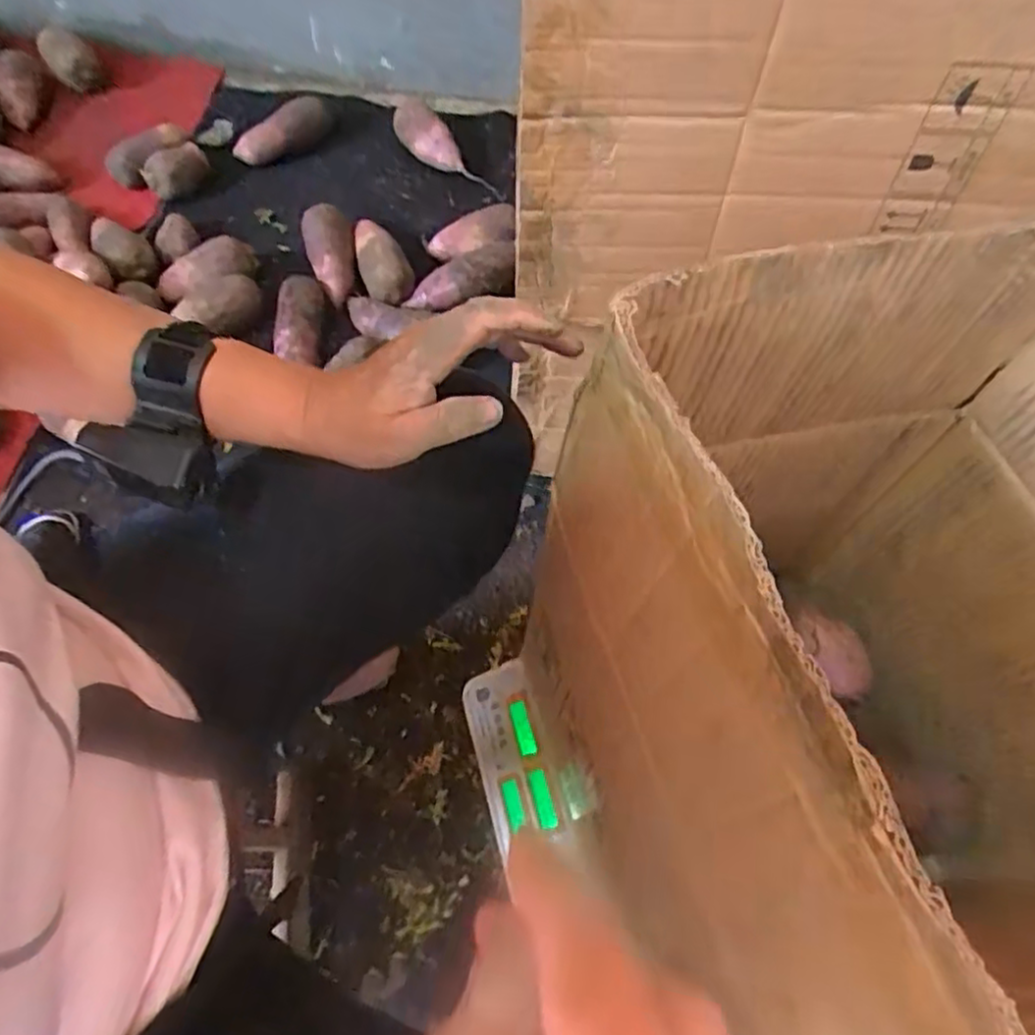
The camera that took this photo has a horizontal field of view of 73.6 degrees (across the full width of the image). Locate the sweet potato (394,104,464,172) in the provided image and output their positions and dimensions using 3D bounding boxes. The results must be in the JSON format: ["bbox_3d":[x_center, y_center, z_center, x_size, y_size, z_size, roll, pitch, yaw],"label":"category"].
[{"bbox_3d":[-0.163,-0.650,1.186,0.064,0.052,0.166,-36,69,-21],"label":"sweet potato"}]

